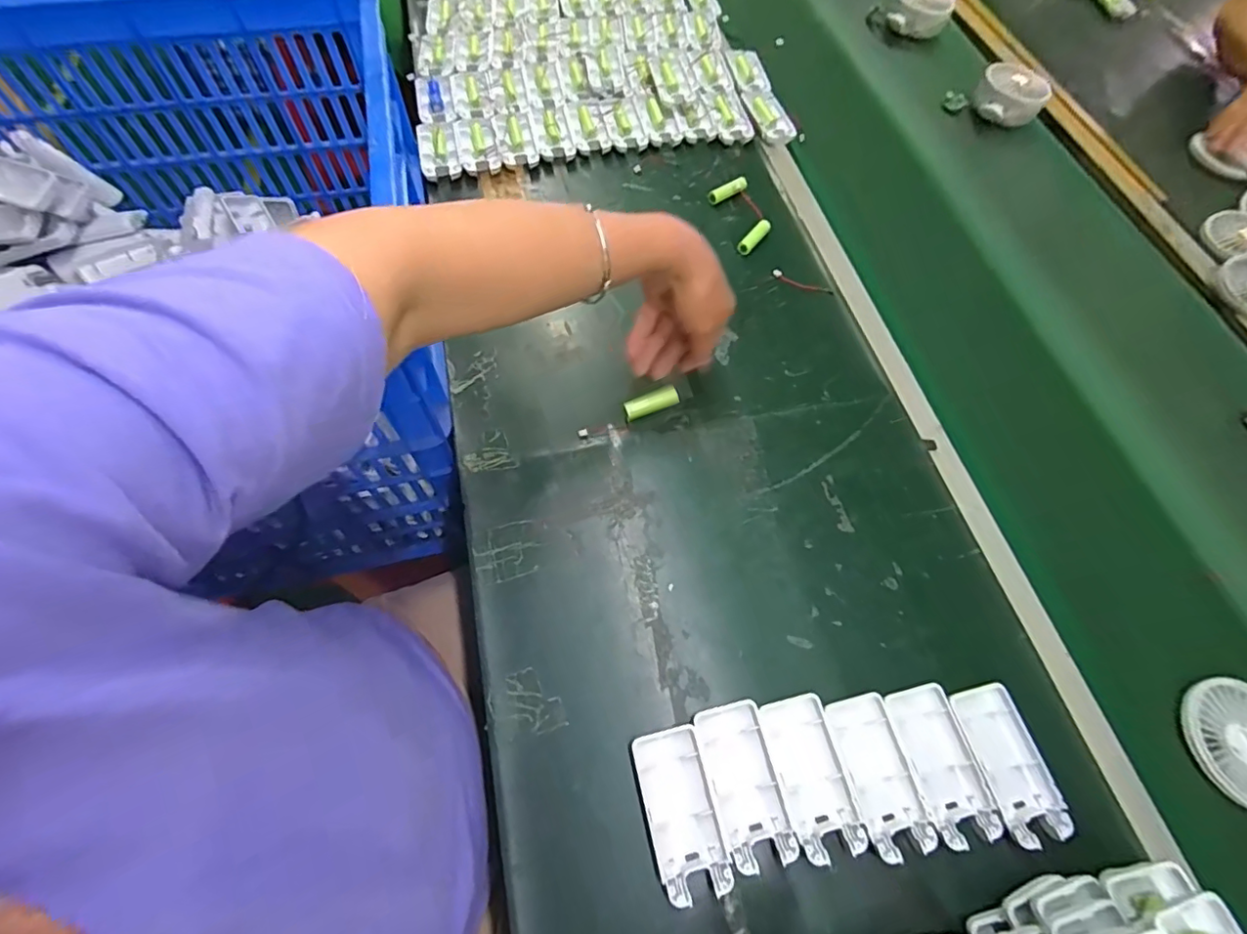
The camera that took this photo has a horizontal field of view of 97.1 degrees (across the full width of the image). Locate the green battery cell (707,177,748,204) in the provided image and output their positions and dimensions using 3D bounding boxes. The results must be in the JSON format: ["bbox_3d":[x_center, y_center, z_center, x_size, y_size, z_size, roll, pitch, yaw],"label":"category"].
[{"bbox_3d":[0.120,-0.316,0.628,0.051,0.010,0.015,-31,69,-17],"label":"green battery cell"}]

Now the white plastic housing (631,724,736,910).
[{"bbox_3d":[0.036,0.218,0.350,0.044,0.009,0.091,-11,64,-9],"label":"white plastic housing"}]

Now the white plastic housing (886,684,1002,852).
[{"bbox_3d":[0.212,0.198,0.369,0.044,0.009,0.091,-12,64,-9],"label":"white plastic housing"}]

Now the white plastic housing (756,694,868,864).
[{"bbox_3d":[0.123,0.202,0.362,0.042,0.012,0.091,-10,64,-8],"label":"white plastic housing"}]

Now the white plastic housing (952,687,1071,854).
[{"bbox_3d":[0.259,0.200,0.376,0.043,0.018,0.092,-10,64,-8],"label":"white plastic housing"}]

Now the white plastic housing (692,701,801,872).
[{"bbox_3d":[0.079,0.205,0.359,0.044,0.012,0.091,-12,64,-9],"label":"white plastic housing"}]

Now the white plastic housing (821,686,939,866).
[{"bbox_3d":[0.168,0.202,0.364,0.044,0.012,0.092,-10,64,-8],"label":"white plastic housing"}]

